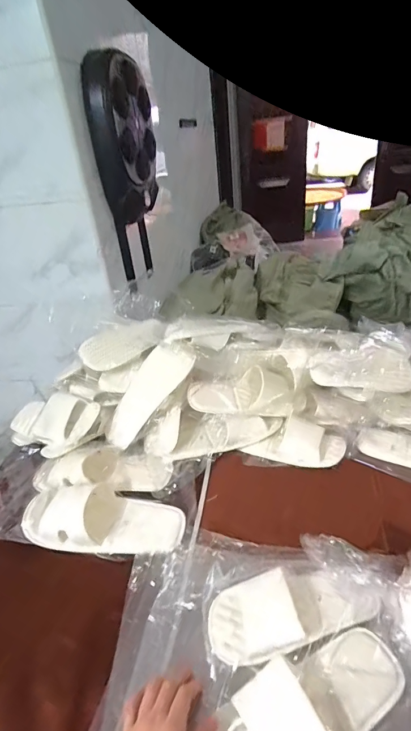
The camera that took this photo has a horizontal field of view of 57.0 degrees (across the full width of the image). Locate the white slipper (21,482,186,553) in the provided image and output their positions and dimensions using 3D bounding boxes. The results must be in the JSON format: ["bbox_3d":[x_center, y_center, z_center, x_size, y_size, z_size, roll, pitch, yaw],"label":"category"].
[{"bbox_3d":[-0.180,0.251,0.651,0.280,0.071,0.124,0,32,11],"label":"white slipper"}]

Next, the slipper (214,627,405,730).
[{"bbox_3d":[0.113,0.376,0.413,0.236,0.046,0.121,-18,33,-18],"label":"slipper"}]

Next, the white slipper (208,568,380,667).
[{"bbox_3d":[0.112,0.320,0.502,0.212,0.053,0.088,-11,31,-3],"label":"white slipper"}]

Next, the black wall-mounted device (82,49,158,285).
[{"bbox_3d":[-0.295,-0.770,1.577,0.180,0.764,0.362,-4,32,8],"label":"black wall-mounted device"}]

